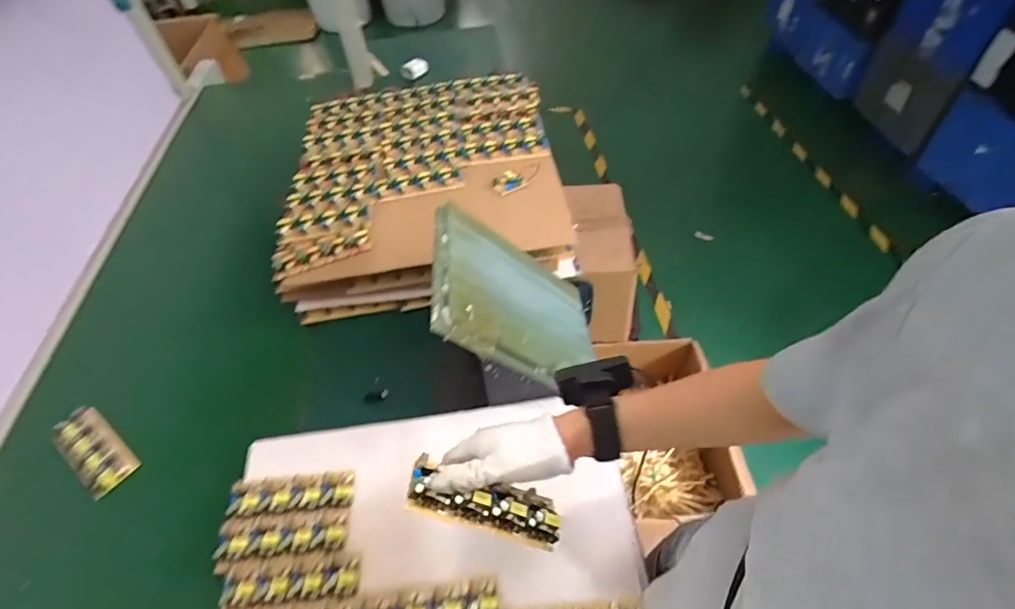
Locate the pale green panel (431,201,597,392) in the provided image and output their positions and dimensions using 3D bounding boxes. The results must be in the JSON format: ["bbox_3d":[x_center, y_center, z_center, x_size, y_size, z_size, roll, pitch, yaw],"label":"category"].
[{"bbox_3d":[0.017,0.001,0.599,0.022,0.254,0.181,-32,45,32],"label":"pale green panel"}]

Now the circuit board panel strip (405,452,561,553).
[{"bbox_3d":[-0.017,0.168,0.416,0.136,0.015,0.044,22,51,-16],"label":"circuit board panel strip"}]

